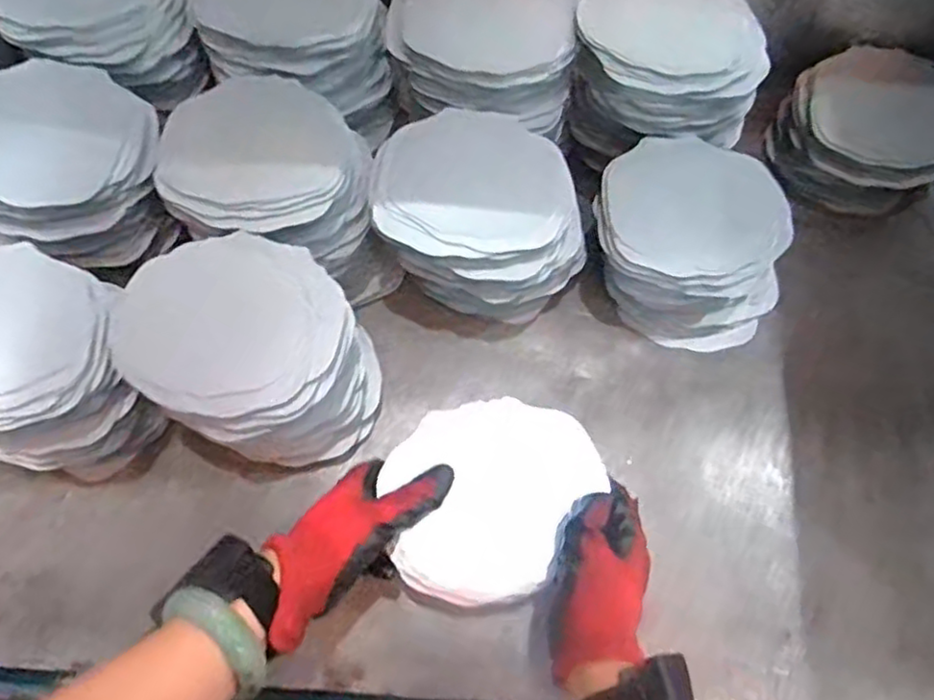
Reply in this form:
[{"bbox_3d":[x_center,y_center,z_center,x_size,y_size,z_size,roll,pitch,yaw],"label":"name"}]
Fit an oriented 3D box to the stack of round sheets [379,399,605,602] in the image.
[{"bbox_3d":[0.012,0.108,0.514,0.136,0.018,0.159,34,75,11],"label":"stack of round sheets"}]

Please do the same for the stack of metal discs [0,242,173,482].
[{"bbox_3d":[-0.354,0.020,0.593,0.162,0.180,0.150,26,73,9],"label":"stack of metal discs"}]

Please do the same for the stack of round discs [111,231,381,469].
[{"bbox_3d":[-0.175,0.007,0.593,0.188,0.150,0.152,29,74,9],"label":"stack of round discs"}]

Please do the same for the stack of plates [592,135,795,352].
[{"bbox_3d":[0.207,-0.097,0.655,0.170,0.116,0.181,-14,72,-5],"label":"stack of plates"}]

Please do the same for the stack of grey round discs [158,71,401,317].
[{"bbox_3d":[-0.166,-0.141,0.639,0.194,0.146,0.145,5,71,2],"label":"stack of grey round discs"}]

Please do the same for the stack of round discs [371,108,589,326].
[{"bbox_3d":[0.005,-0.112,0.647,0.162,0.145,0.170,-36,75,-11],"label":"stack of round discs"}]

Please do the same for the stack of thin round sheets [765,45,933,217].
[{"bbox_3d":[0.413,-0.228,0.714,0.171,0.091,0.136,22,73,7],"label":"stack of thin round sheets"}]

